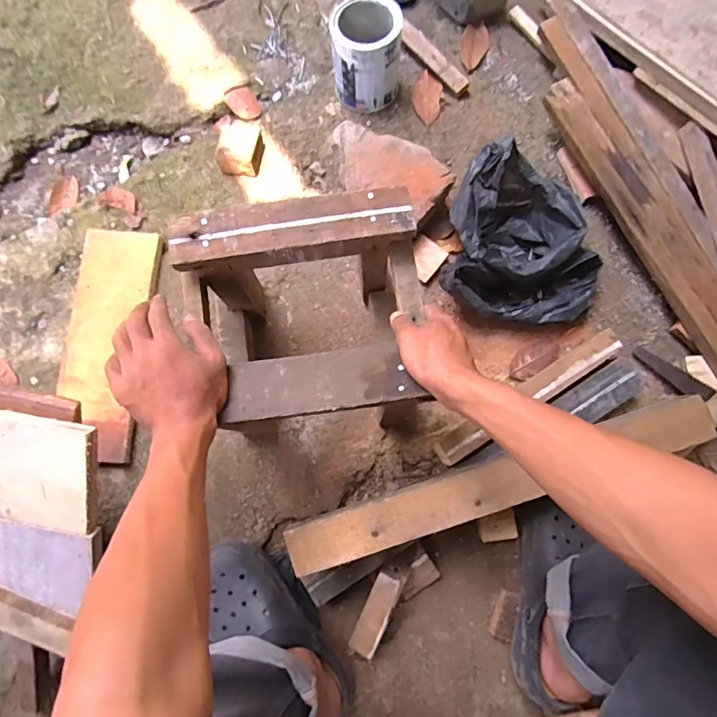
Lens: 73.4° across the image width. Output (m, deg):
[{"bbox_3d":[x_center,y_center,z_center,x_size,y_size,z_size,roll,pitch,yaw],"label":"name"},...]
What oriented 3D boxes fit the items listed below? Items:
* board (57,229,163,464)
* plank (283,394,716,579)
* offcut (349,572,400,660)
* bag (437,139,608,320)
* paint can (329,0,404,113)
[{"bbox_3d":[-0.377,-0.026,0.724,0.116,0.026,0.346,3,78,0],"label":"board"},{"bbox_3d":[0.174,0.151,0.583,0.532,0.031,0.059,-17,79,-4],"label":"plank"},{"bbox_3d":[0.020,0.344,0.642,0.035,0.021,0.116,22,97,4],"label":"offcut"},{"bbox_3d":[0.252,-0.174,0.718,0.229,0.126,0.227,9,78,1],"label":"bag"},{"bbox_3d":[0.015,-0.501,0.783,0.107,0.132,0.130,14,78,2],"label":"paint can"}]

